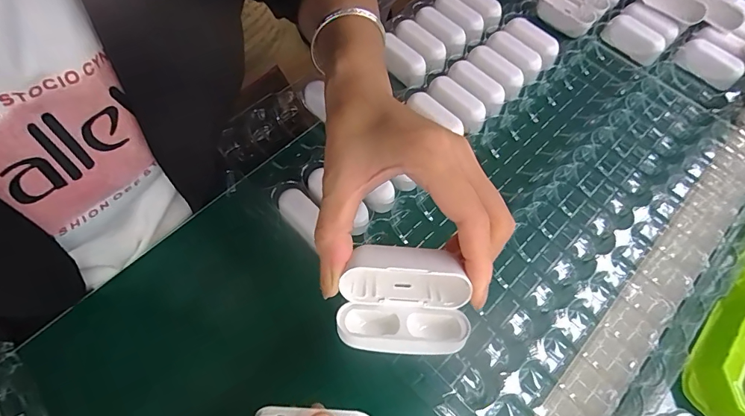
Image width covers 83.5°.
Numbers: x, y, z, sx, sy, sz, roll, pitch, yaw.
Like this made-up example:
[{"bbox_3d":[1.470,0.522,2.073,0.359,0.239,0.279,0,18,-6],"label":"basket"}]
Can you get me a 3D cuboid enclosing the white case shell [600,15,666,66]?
[{"bbox_3d":[0.289,-0.186,0.463,0.064,0.017,0.036,45,113,19],"label":"white case shell"}]

